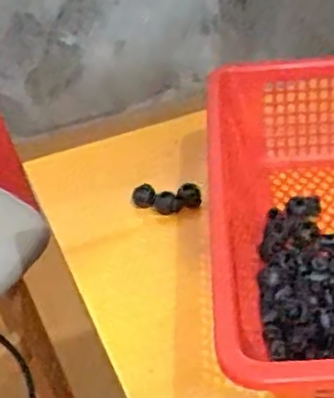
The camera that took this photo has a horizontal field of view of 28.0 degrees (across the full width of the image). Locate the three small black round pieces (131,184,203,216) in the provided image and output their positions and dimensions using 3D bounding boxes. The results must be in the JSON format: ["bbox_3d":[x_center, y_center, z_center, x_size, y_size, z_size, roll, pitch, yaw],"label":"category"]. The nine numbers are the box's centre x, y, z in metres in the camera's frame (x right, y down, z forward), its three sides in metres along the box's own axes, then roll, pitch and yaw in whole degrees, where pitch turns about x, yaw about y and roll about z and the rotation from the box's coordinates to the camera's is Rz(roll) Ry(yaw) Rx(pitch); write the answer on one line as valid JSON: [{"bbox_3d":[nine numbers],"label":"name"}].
[{"bbox_3d":[-0.001,0.000,0.496,0.052,0.016,0.019,4,40,13],"label":"three small black round pieces"}]

